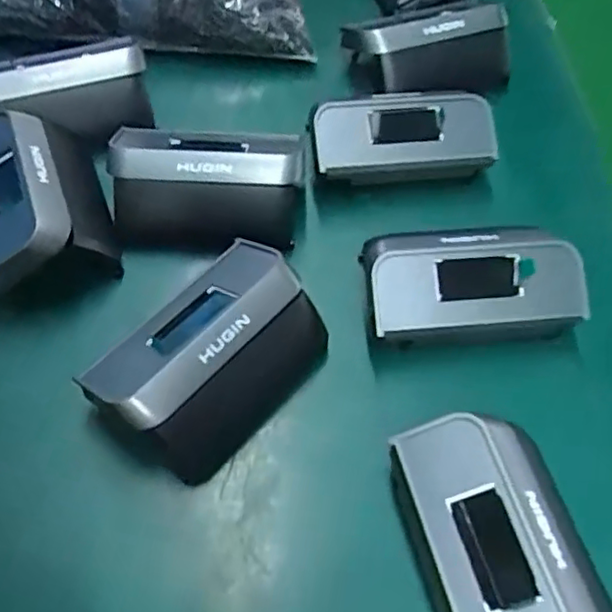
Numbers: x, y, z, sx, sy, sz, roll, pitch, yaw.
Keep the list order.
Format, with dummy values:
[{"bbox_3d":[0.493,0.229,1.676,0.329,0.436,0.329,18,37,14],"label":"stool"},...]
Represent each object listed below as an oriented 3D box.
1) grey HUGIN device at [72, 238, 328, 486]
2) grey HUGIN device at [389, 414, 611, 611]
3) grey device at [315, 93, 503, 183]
[{"bbox_3d":[-0.030,0.015,0.207,0.047,0.029,0.072,36,62,17],"label":"grey HUGIN device"},{"bbox_3d":[0.052,0.069,0.177,0.042,0.030,0.072,-11,59,-12],"label":"grey HUGIN device"},{"bbox_3d":[0.039,-0.069,0.262,0.072,0.024,0.032,-5,58,-8],"label":"grey device"}]

